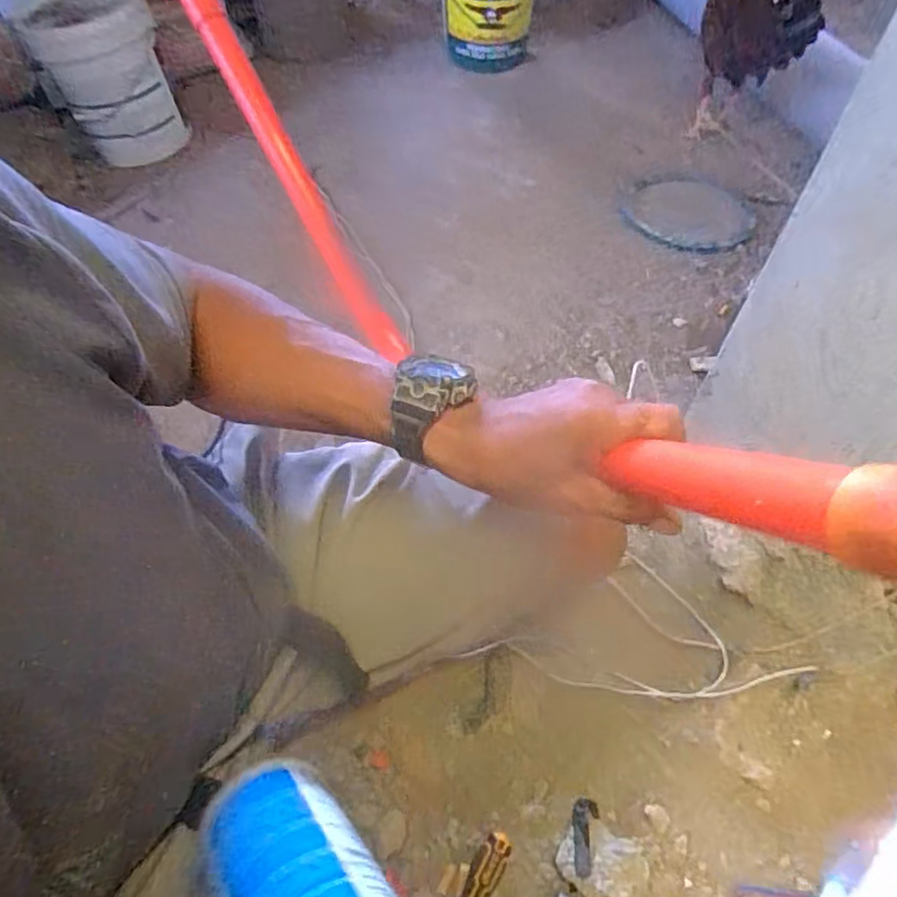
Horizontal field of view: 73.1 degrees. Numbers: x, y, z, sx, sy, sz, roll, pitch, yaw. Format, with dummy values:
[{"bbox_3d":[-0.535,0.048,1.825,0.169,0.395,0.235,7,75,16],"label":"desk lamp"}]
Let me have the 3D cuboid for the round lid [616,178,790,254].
[{"bbox_3d":[0.573,-0.564,1.407,0.310,0.016,0.336,0,54,0],"label":"round lid"}]

